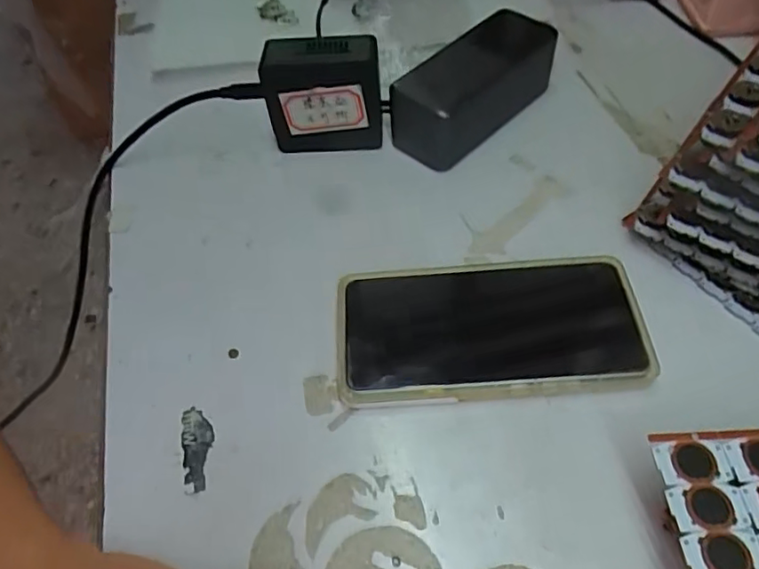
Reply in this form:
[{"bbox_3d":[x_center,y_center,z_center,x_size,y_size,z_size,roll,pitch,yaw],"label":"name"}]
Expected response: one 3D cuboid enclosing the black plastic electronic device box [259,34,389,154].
[{"bbox_3d":[-0.038,-0.134,0.411,0.078,0.074,0.040,-4,54,2],"label":"black plastic electronic device box"}]

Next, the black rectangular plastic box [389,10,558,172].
[{"bbox_3d":[0.071,-0.148,0.428,0.058,0.054,0.145,36,64,27],"label":"black rectangular plastic box"}]

